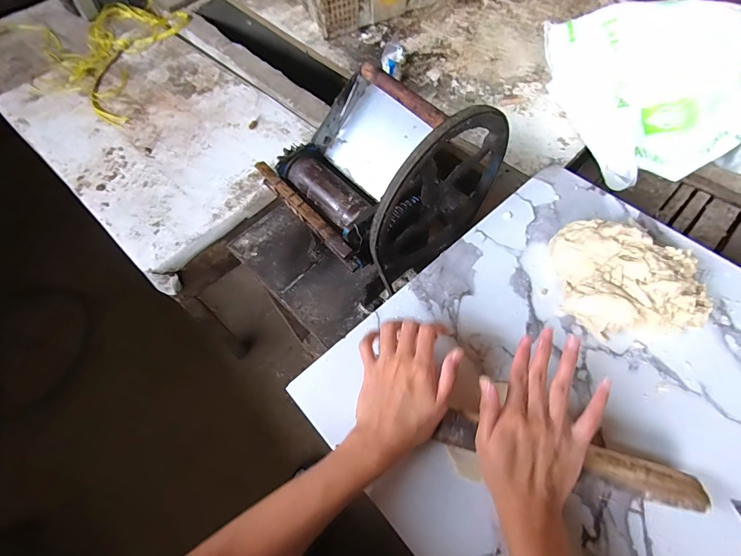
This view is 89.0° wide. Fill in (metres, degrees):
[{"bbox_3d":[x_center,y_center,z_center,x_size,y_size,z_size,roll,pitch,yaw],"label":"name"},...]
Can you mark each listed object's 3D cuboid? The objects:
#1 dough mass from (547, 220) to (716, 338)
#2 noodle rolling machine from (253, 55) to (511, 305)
[{"bbox_3d":[0.296,-0.005,0.430,0.147,0.061,0.129,1,62,4],"label":"dough mass"},{"bbox_3d":[0.019,-0.173,0.569,0.291,0.249,0.237,-37,66,-15],"label":"noodle rolling machine"}]

